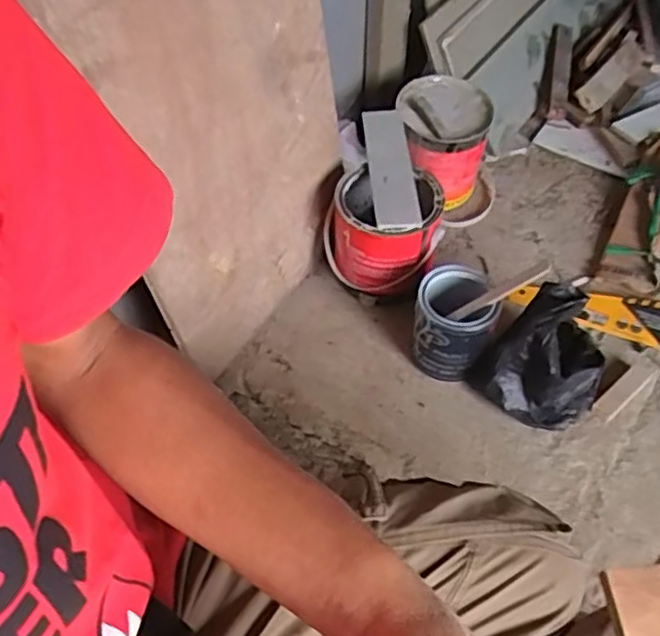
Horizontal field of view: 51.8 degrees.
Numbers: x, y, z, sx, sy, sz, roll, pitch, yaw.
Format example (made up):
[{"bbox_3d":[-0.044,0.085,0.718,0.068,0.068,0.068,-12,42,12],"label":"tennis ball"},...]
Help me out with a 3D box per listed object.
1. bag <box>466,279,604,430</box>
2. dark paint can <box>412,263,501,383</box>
[{"bbox_3d":[0.283,0.057,0.892,0.149,0.116,0.143,-33,60,-21],"label":"bag"},{"bbox_3d":[0.166,0.009,0.927,0.104,0.121,0.113,9,55,8],"label":"dark paint can"}]

